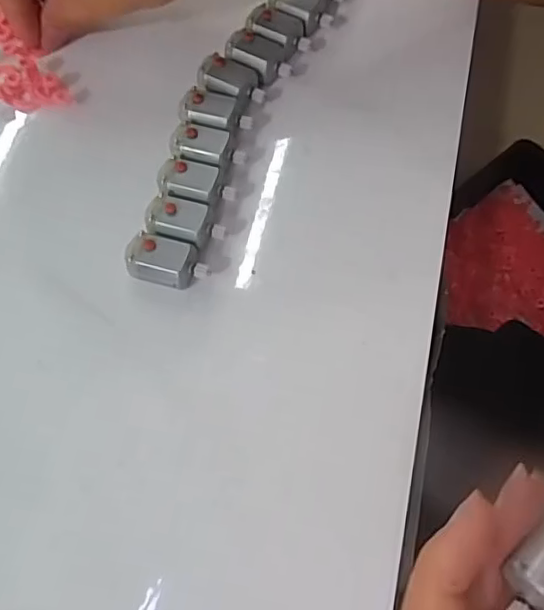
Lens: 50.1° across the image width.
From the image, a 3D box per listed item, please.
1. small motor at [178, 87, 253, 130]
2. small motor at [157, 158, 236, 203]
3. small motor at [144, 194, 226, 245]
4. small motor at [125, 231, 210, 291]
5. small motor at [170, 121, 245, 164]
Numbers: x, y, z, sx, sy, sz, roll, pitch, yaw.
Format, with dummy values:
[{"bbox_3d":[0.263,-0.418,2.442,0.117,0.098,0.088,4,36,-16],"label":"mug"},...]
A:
[{"bbox_3d":[-0.026,-0.088,0.271,0.032,0.015,0.019,15,67,9],"label":"small motor"},{"bbox_3d":[-0.033,-0.053,0.255,0.032,0.012,0.020,8,66,6],"label":"small motor"},{"bbox_3d":[-0.037,-0.033,0.248,0.032,0.016,0.018,14,66,8],"label":"small motor"},{"bbox_3d":[-0.043,-0.017,0.240,0.032,0.016,0.018,6,65,5],"label":"small motor"},{"bbox_3d":[-0.029,-0.071,0.262,0.032,0.012,0.018,8,66,6],"label":"small motor"}]

